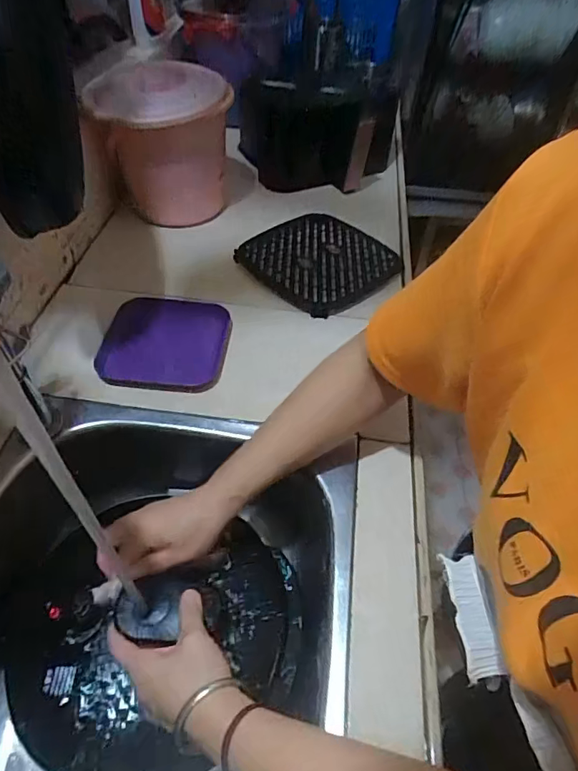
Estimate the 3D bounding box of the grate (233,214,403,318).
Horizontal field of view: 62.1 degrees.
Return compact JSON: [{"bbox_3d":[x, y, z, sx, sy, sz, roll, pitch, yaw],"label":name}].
[{"bbox_3d":[0.051,-0.190,0.716,0.204,0.028,0.188,-34,60,-30],"label":"grate"}]

